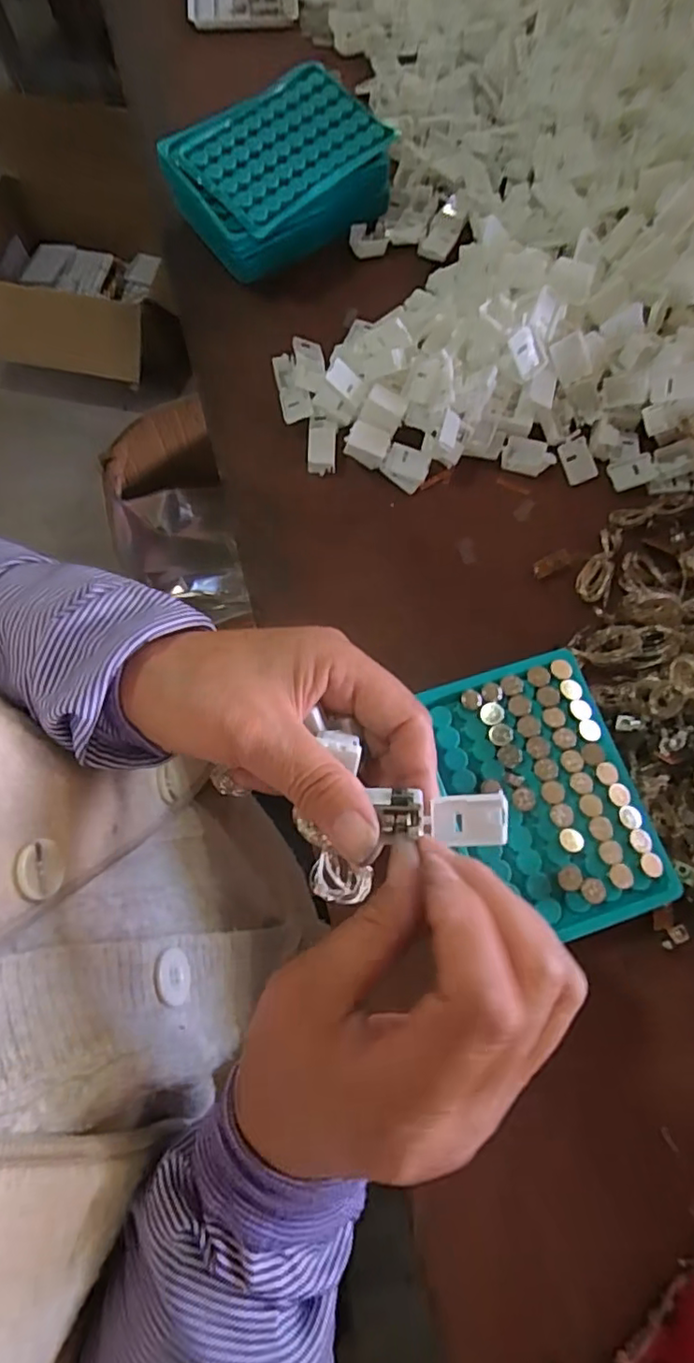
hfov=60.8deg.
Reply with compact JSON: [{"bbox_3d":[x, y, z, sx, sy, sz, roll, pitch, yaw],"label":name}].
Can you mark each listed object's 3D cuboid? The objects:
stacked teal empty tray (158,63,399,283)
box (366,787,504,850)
[{"bbox_3d":[-0.047,-0.354,0.415,0.138,0.051,0.098,-34,76,-11],"label":"stacked teal empty tray"},{"bbox_3d":[0.034,0.048,0.221,0.049,0.012,0.022,4,107,2],"label":"box"}]

